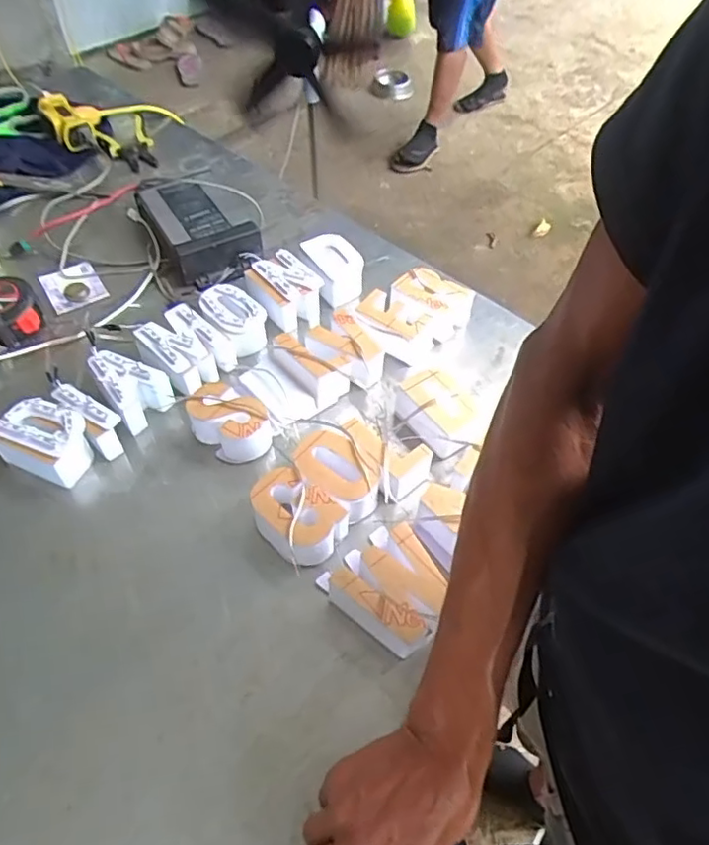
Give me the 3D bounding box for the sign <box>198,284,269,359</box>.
[{"bbox_3d":[-0.142,-0.121,0.714,0.063,0.043,0.086,-34,62,-24],"label":"sign"}]

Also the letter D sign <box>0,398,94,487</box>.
[{"bbox_3d":[-0.302,0.019,0.607,0.091,0.050,0.064,22,55,13],"label":"letter D sign"}]

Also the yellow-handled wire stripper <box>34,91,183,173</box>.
[{"bbox_3d":[-0.377,-0.473,0.974,0.208,0.057,0.158,-17,56,-15],"label":"yellow-handled wire stripper"}]

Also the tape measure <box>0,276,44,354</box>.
[{"bbox_3d":[-0.412,-0.125,0.717,0.083,0.039,0.086,-32,61,-23],"label":"tape measure"}]

